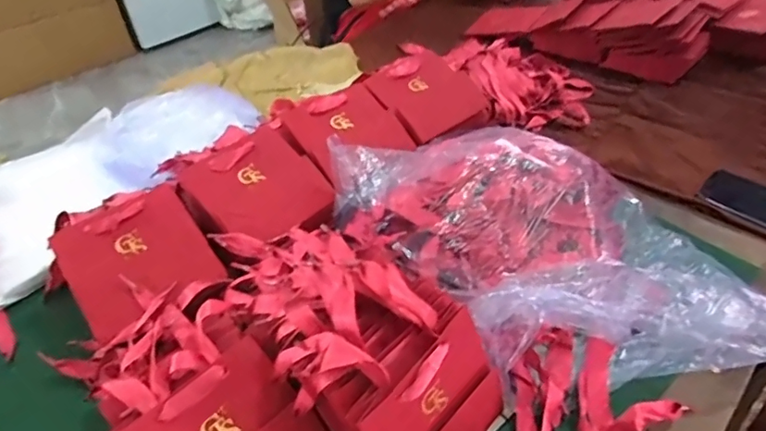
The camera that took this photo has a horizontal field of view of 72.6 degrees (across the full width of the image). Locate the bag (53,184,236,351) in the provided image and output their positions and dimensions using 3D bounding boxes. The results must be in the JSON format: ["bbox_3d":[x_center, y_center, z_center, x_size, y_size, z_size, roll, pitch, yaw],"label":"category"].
[{"bbox_3d":[-0.270,0.045,0.575,0.139,0.022,0.136,-28,72,-26],"label":"bag"}]

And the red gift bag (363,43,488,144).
[{"bbox_3d":[0.067,-0.189,0.790,0.153,0.027,0.145,-36,77,-26],"label":"red gift bag"}]

